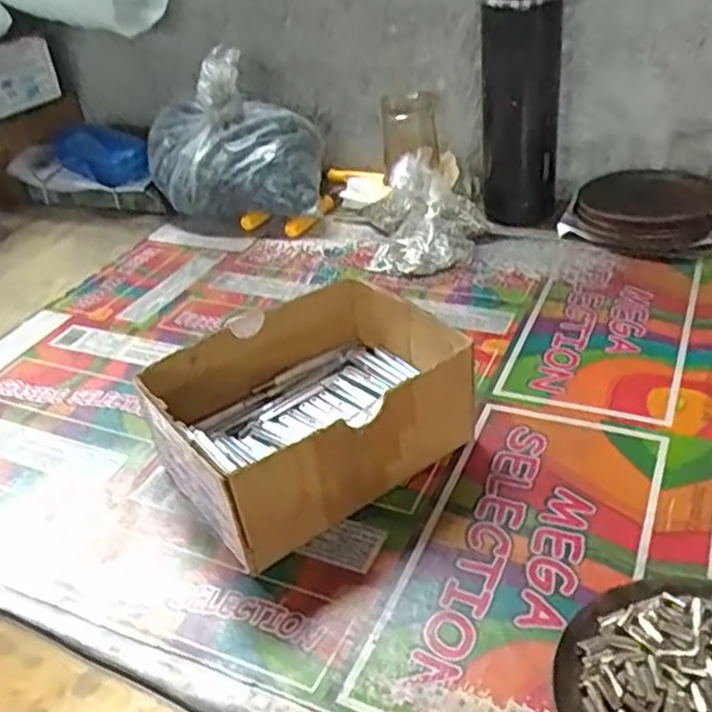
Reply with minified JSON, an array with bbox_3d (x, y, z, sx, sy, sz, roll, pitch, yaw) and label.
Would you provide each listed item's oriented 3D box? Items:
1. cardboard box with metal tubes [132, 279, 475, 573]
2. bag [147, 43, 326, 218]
[{"bbox_3d":[-0.027,0.029,0.429,0.160,0.069,0.125,-25,39,-23],"label":"cardboard box with metal tubes"},{"bbox_3d":[-0.114,-0.196,0.707,0.167,0.140,0.122,-14,36,-10],"label":"bag"}]

